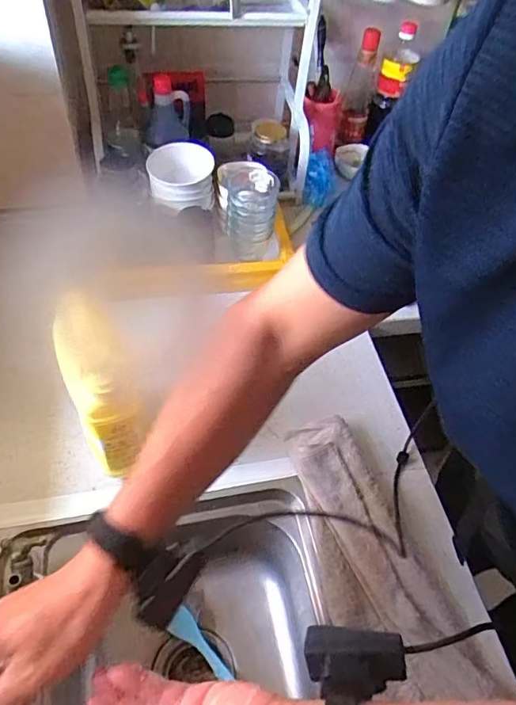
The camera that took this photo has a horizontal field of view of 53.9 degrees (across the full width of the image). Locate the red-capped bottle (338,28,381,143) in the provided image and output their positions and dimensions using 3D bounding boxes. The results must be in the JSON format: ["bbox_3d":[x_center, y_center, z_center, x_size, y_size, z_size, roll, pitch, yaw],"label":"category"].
[{"bbox_3d":[0.217,-0.556,1.074,0.056,0.220,0.071,16,52,7],"label":"red-capped bottle"}]

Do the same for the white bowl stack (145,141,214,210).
[{"bbox_3d":[-0.129,-0.300,0.857,0.107,0.057,0.125,-2,52,-7],"label":"white bowl stack"}]

